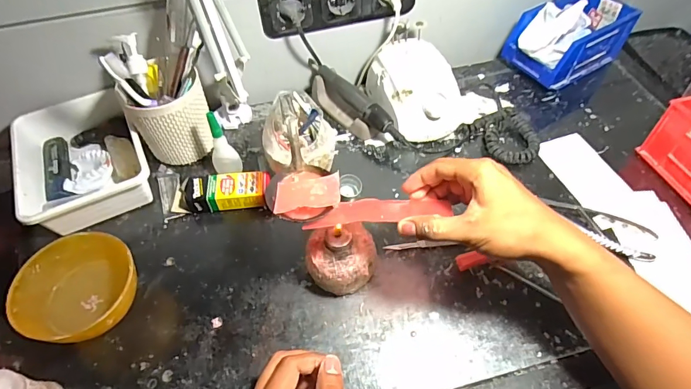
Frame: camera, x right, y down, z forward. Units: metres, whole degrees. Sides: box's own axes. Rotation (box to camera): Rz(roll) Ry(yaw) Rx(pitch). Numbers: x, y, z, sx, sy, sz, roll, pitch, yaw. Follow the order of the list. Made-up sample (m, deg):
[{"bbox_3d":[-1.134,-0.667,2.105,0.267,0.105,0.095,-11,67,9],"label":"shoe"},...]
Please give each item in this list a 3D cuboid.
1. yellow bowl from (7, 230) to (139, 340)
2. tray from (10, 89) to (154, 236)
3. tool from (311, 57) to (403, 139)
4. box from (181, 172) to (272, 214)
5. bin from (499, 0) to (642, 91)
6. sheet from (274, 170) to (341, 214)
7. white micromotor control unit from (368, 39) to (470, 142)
[{"bbox_3d":[-0.265,0.099,0.425,0.108,0.063,0.105,-1,54,1],"label":"yellow bowl"},{"bbox_3d":[-0.336,-0.045,0.536,0.141,0.056,0.183,-25,57,-16],"label":"tray"},{"bbox_3d":[0.003,-0.129,0.601,0.037,0.056,0.204,-34,60,-22],"label":"tool"},{"bbox_3d":[-0.153,-0.001,0.526,0.111,0.028,0.046,-5,54,-3],"label":"box"},{"bbox_3d":[0.343,-0.242,0.652,0.182,0.093,0.101,-25,57,-16],"label":"bin"},{"bbox_3d":[-0.037,-0.002,0.407,0.064,0.012,0.042,-6,54,-3],"label":"sheet"},{"bbox_3d":[0.103,-0.146,0.595,0.115,0.076,0.140,-17,55,-12],"label":"white micromotor control unit"}]

